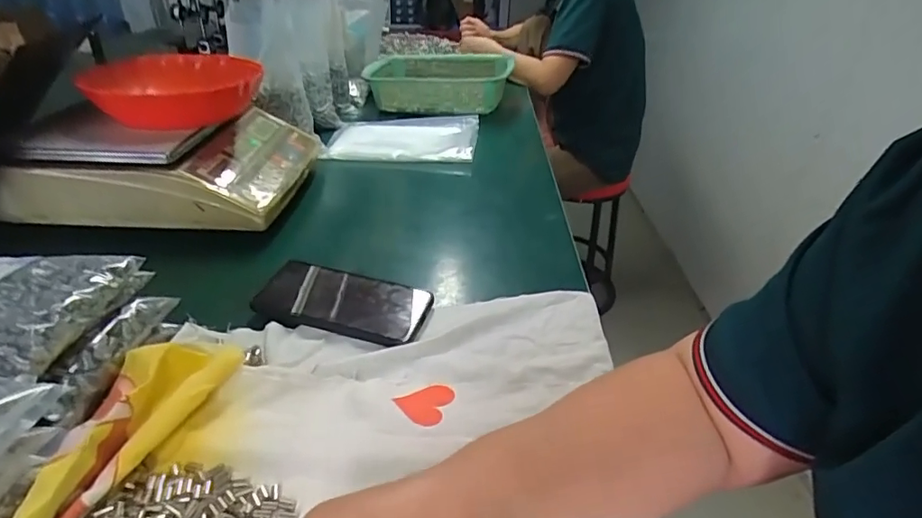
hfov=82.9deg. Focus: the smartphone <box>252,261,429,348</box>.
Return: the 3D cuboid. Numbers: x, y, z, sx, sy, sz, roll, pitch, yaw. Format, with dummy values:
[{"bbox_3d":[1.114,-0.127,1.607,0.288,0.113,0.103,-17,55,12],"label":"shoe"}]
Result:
[{"bbox_3d":[-0.113,0.041,0.508,0.160,0.017,0.082,9,32,11],"label":"smartphone"}]

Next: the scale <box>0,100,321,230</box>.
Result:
[{"bbox_3d":[-0.379,-0.140,0.692,0.323,0.088,0.255,1,31,-1],"label":"scale"}]

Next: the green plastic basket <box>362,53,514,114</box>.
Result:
[{"bbox_3d":[-0.046,-0.383,1.113,0.300,0.090,0.201,8,33,9],"label":"green plastic basket"}]

